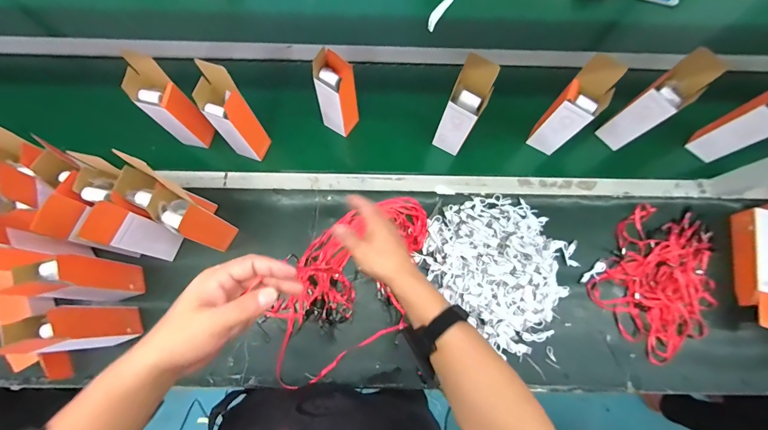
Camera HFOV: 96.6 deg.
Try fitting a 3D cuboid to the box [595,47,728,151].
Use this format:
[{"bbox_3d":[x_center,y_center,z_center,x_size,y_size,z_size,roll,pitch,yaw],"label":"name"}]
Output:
[{"bbox_3d":[0.559,-0.225,0.709,0.065,0.226,0.072,-32,77,-9],"label":"box"}]

